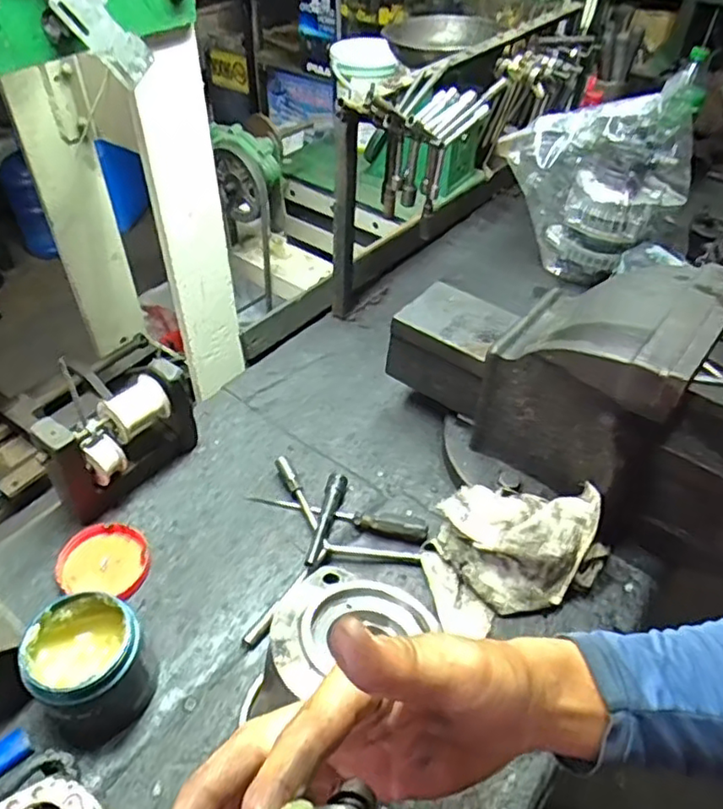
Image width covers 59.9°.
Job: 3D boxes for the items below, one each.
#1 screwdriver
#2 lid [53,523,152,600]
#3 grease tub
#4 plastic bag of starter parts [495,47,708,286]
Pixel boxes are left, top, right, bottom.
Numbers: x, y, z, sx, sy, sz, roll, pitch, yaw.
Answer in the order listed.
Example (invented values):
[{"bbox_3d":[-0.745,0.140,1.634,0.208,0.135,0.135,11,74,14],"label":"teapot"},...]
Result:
[{"bbox_3d":[-0.029,0.122,0.721,0.210,0.022,0.022,14,45,12],"label":"screwdriver"},{"bbox_3d":[-0.274,0.165,0.673,0.095,0.016,0.080,7,44,5],"label":"lid"},{"bbox_3d":[-0.233,0.229,0.547,0.086,0.103,0.084,1,44,-1],"label":"grease tub"},{"bbox_3d":[0.400,-0.374,1.026,0.300,0.271,0.236,33,52,28],"label":"plastic bag of starter parts"}]

